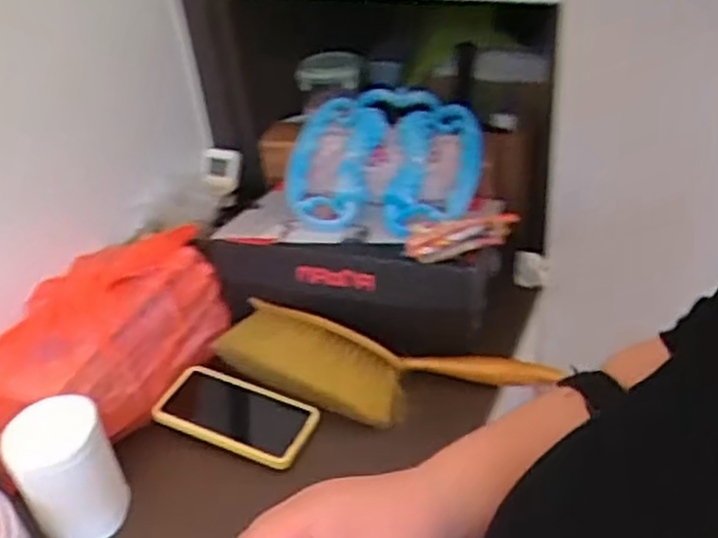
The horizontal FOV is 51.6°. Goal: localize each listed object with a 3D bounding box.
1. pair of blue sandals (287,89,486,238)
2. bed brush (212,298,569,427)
[{"bbox_3d":[0.034,-0.128,0.958,0.238,0.070,0.232,9,59,13],"label":"pair of blue sandals"},{"bbox_3d":[0.021,0.108,0.834,0.384,0.068,0.110,6,37,17],"label":"bed brush"}]

